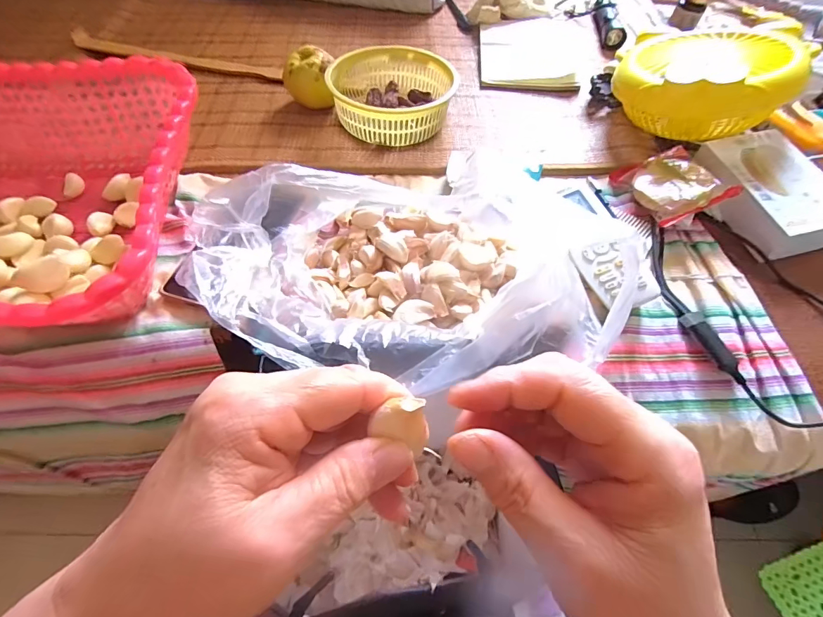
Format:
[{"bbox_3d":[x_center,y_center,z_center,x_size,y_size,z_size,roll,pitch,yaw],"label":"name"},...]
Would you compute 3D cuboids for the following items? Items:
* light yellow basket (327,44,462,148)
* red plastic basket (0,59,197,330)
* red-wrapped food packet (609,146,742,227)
[{"bbox_3d":[-0.026,-0.270,0.519,0.146,0.053,0.138,-7,56,-8],"label":"light yellow basket"},{"bbox_3d":[-0.347,-0.094,0.367,0.280,0.089,0.299,-2,56,-5],"label":"red plastic basket"},{"bbox_3d":[0.274,-0.130,0.440,0.078,0.020,0.096,-27,43,3],"label":"red-wrapped food packet"}]

